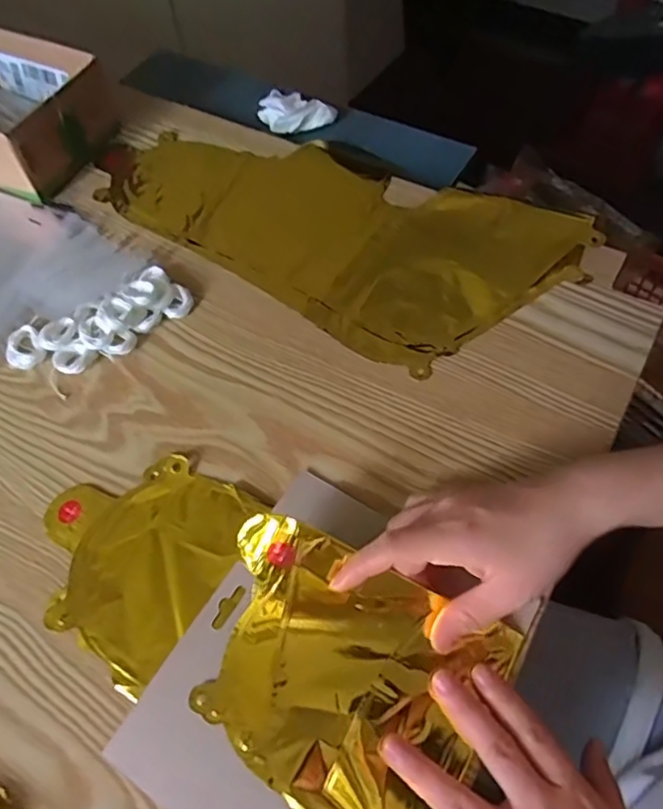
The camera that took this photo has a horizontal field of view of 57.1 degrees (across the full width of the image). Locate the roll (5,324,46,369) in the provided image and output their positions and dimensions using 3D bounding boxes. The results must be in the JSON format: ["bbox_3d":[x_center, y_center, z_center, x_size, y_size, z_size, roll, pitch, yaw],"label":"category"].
[{"bbox_3d":[-0.233,-0.042,0.461,0.028,0.011,0.037,-34,63,-16],"label":"roll"}]

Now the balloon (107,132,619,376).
[{"bbox_3d":[-0.011,-0.164,0.517,0.400,0.015,0.188,30,65,20],"label":"balloon"}]

